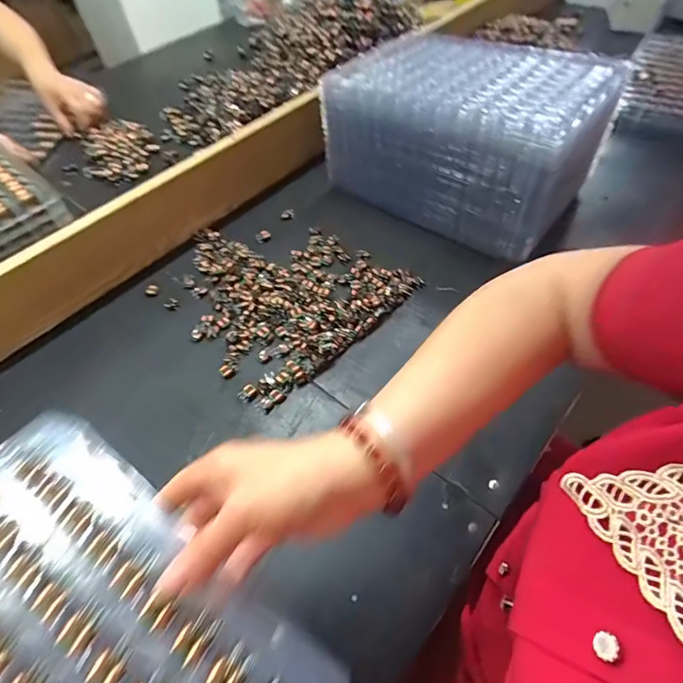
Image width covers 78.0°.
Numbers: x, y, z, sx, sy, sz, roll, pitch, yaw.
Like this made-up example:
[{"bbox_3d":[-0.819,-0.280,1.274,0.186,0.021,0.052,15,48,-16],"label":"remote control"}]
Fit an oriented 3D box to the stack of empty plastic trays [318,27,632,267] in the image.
[{"bbox_3d":[0.181,-0.305,0.621,0.365,0.184,0.251,35,63,24],"label":"stack of empty plastic trays"}]

